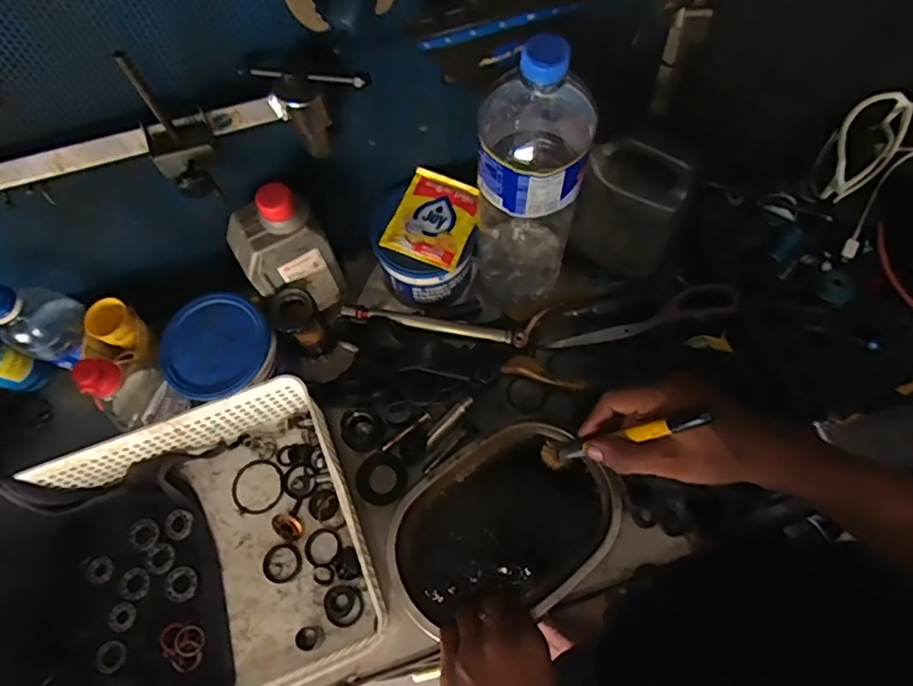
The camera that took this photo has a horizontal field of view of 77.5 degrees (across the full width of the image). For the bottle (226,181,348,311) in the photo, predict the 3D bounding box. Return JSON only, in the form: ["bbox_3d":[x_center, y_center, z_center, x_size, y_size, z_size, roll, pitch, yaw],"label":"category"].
[{"bbox_3d":[-0.164,-0.084,0.545,0.082,0.158,0.051,-28,70,-8],"label":"bottle"}]

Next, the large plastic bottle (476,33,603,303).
[{"bbox_3d":[0.064,-0.138,0.505,0.093,0.298,0.098,10,69,7],"label":"large plastic bottle"}]

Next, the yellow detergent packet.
[{"bbox_3d":[-0.021,-0.125,0.567,0.077,0.010,0.094,22,71,11],"label":"yellow detergent packet"}]

